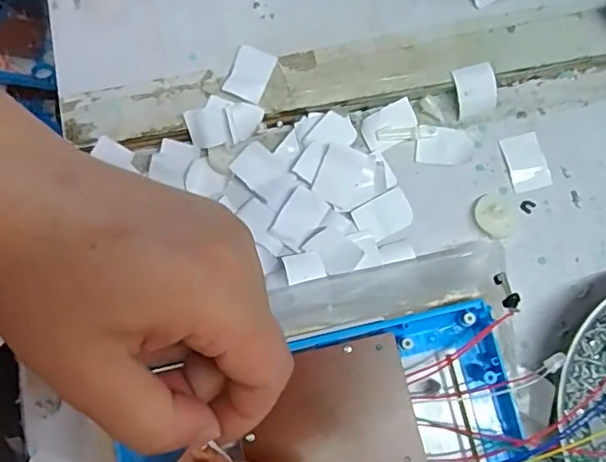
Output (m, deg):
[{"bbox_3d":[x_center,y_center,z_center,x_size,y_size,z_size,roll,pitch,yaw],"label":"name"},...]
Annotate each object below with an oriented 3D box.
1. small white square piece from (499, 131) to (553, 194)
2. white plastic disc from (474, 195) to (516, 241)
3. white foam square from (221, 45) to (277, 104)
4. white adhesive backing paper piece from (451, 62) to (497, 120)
[{"bbox_3d":[0.117,-0.036,0.293,0.020,0.004,0.030,-14,80,-1],"label":"small white square piece"},{"bbox_3d":[0.097,-0.007,0.286,0.018,0.007,0.023,-11,80,-1],"label":"white plastic disc"},{"bbox_3d":[-0.027,-0.081,0.289,0.020,0.004,0.028,22,81,5],"label":"white foam square"},{"bbox_3d":[0.090,-0.074,0.295,0.022,0.011,0.023,-15,80,-1],"label":"white adhesive backing paper piece"}]

